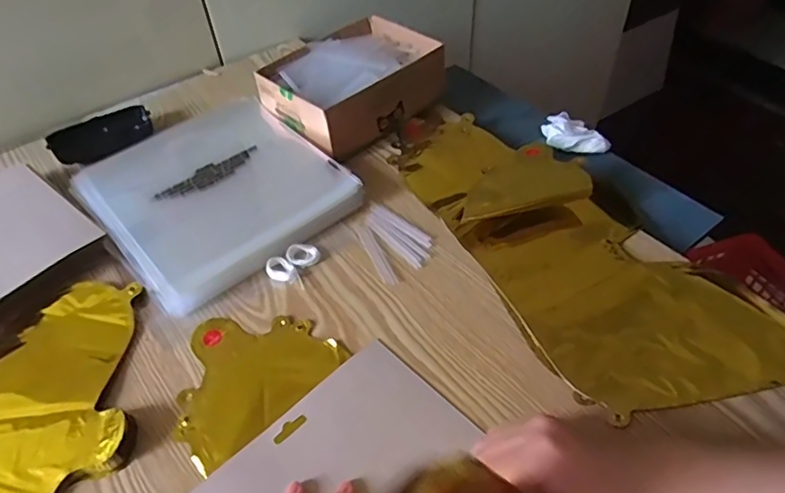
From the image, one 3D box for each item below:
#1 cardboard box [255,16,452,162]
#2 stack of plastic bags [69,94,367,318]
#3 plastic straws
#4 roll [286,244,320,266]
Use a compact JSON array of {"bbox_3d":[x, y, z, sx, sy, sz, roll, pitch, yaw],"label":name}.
[{"bbox_3d":[-0.042,-0.186,0.641,0.189,0.069,0.147,-37,56,-27],"label":"cardboard box"},{"bbox_3d":[-0.186,-0.060,0.566,0.208,0.027,0.239,-35,55,-26],"label":"stack of plastic bags"},{"bbox_3d":[0.002,-0.007,0.526,0.058,0.004,0.090,-20,50,-15],"label":"plastic straws"},{"bbox_3d":[-0.082,0.008,0.512,0.029,0.006,0.022,-6,48,-3],"label":"roll"}]

